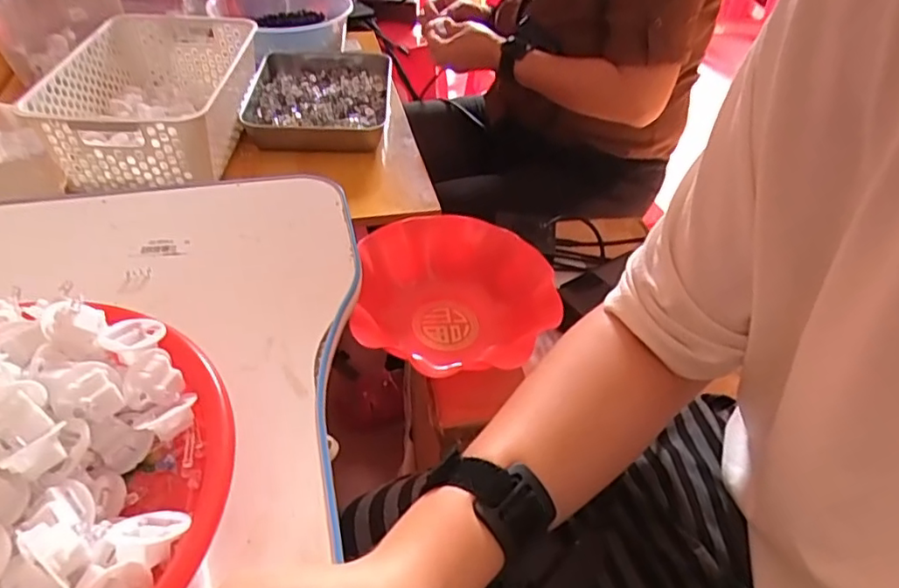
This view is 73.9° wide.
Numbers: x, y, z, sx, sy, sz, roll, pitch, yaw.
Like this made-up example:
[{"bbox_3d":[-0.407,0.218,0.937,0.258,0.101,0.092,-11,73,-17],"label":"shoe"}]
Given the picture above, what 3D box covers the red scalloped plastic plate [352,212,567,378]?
[{"bbox_3d":[0.005,0.005,0.656,0.211,0.063,0.204,3,43,-3],"label":"red scalloped plastic plate"}]

